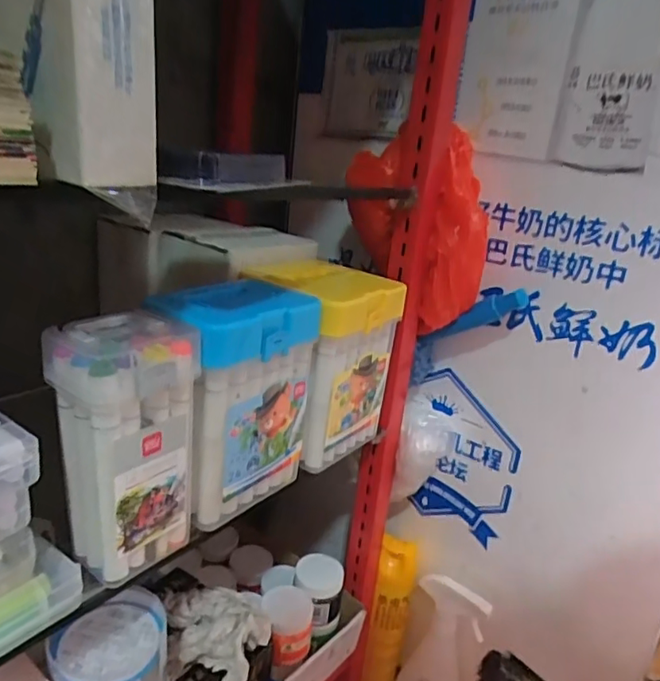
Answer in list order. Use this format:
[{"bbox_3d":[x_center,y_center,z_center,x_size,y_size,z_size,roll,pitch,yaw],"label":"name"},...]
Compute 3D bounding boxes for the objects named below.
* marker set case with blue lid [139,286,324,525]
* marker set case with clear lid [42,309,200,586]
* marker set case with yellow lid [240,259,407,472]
[{"bbox_3d":[-0.073,0.044,0.433,0.071,0.161,0.118,19,22,33],"label":"marker set case with blue lid"},{"bbox_3d":[-0.127,0.067,0.352,0.080,0.155,0.056,-7,23,-35],"label":"marker set case with clear lid"},{"bbox_3d":[-0.008,0.016,0.527,0.121,0.168,0.105,-12,26,-43],"label":"marker set case with yellow lid"}]

